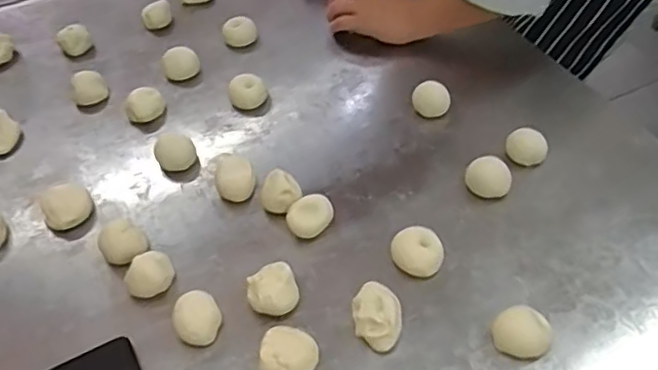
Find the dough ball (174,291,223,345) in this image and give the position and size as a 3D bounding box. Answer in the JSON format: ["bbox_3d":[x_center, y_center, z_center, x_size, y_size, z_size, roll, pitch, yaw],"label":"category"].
[{"bbox_3d":[-0.123,0.125,0.569,0.042,0.025,0.046,0,49,0],"label":"dough ball"}]

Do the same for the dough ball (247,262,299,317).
[{"bbox_3d":[-0.054,0.101,0.582,0.046,0.032,0.045,-1,49,2],"label":"dough ball"}]

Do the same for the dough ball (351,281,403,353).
[{"bbox_3d":[0.044,0.120,0.560,0.044,0.033,0.058,-2,49,1],"label":"dough ball"}]

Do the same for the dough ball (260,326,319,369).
[{"bbox_3d":[-0.037,0.153,0.539,0.045,0.028,0.049,0,49,0],"label":"dough ball"}]

